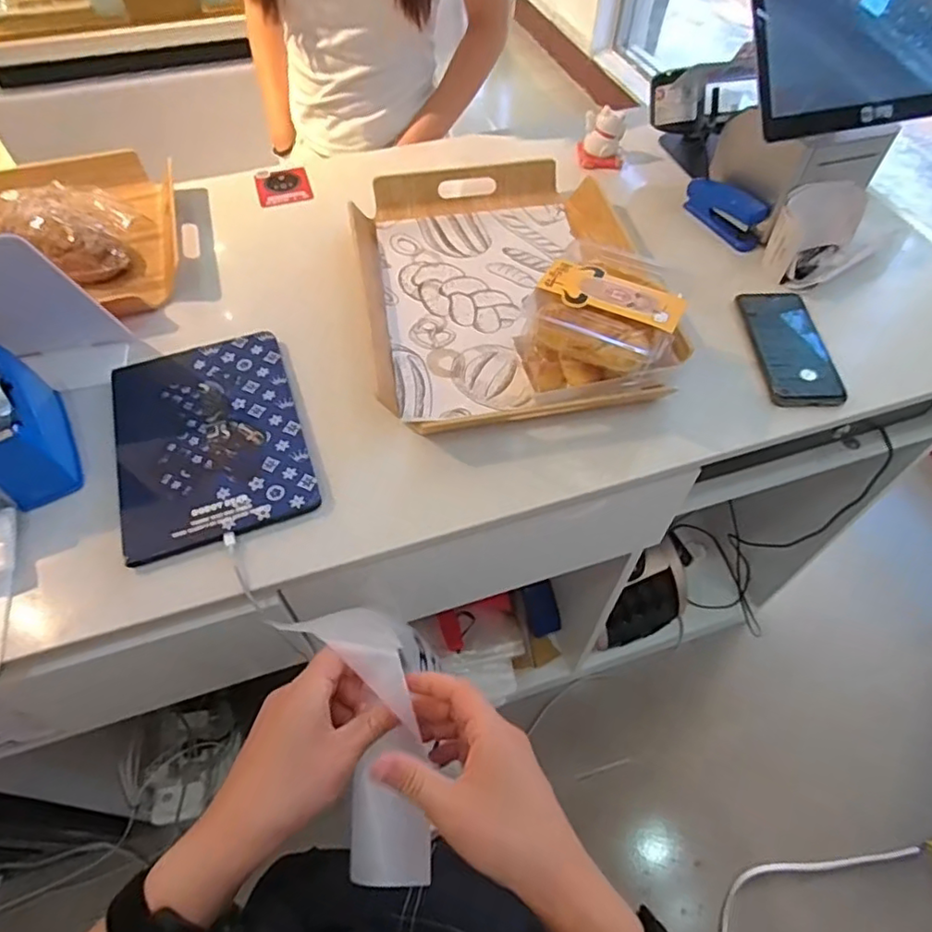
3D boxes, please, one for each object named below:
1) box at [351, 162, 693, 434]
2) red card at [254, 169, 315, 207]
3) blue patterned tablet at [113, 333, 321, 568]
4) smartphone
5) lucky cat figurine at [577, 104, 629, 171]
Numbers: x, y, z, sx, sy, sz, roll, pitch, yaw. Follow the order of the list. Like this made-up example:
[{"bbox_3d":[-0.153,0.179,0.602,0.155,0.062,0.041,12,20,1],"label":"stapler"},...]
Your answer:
[{"bbox_3d":[0.042,-0.224,0.706,0.322,0.044,0.415,-6,56,-5],"label":"box"},{"bbox_3d":[-0.267,-0.409,0.866,0.073,0.005,0.089,-13,57,-13],"label":"red card"},{"bbox_3d":[-0.255,-0.030,0.591,0.170,0.014,0.240,-17,57,-11],"label":"blue patterned tablet"},{"bbox_3d":[0.361,-0.135,0.663,0.076,0.014,0.165,-1,56,-1],"label":"smartphone"},{"bbox_3d":[0.202,-0.480,0.869,0.063,0.065,0.053,-4,56,-3],"label":"lucky cat figurine"}]

